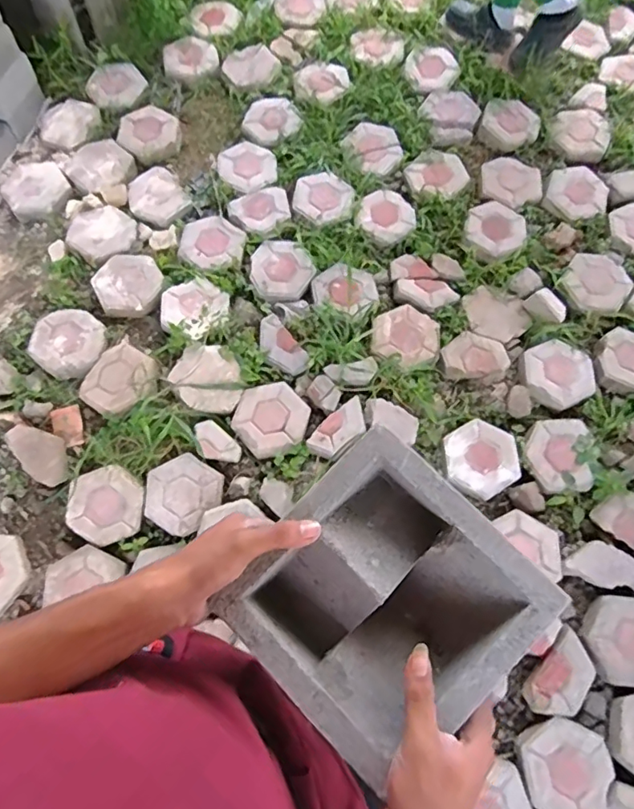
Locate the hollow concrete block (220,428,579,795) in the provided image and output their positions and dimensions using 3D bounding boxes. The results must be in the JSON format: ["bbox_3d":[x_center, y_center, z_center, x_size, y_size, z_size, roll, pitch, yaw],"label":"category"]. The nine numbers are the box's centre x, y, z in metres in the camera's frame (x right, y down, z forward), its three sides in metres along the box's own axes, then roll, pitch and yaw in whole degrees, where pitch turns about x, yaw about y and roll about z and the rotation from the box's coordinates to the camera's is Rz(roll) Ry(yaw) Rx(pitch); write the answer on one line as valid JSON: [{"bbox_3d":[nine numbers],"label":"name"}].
[{"bbox_3d":[0.051,0.159,0.435,0.192,0.084,0.196,43,76,14],"label":"hollow concrete block"}]

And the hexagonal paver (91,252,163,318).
[{"bbox_3d":[-0.573,-0.370,1.631,0.193,0.041,0.220,-25,72,-8],"label":"hexagonal paver"}]

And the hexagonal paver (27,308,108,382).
[{"bbox_3d":[-0.723,-0.181,1.556,0.215,0.036,0.211,36,74,13],"label":"hexagonal paver"}]

